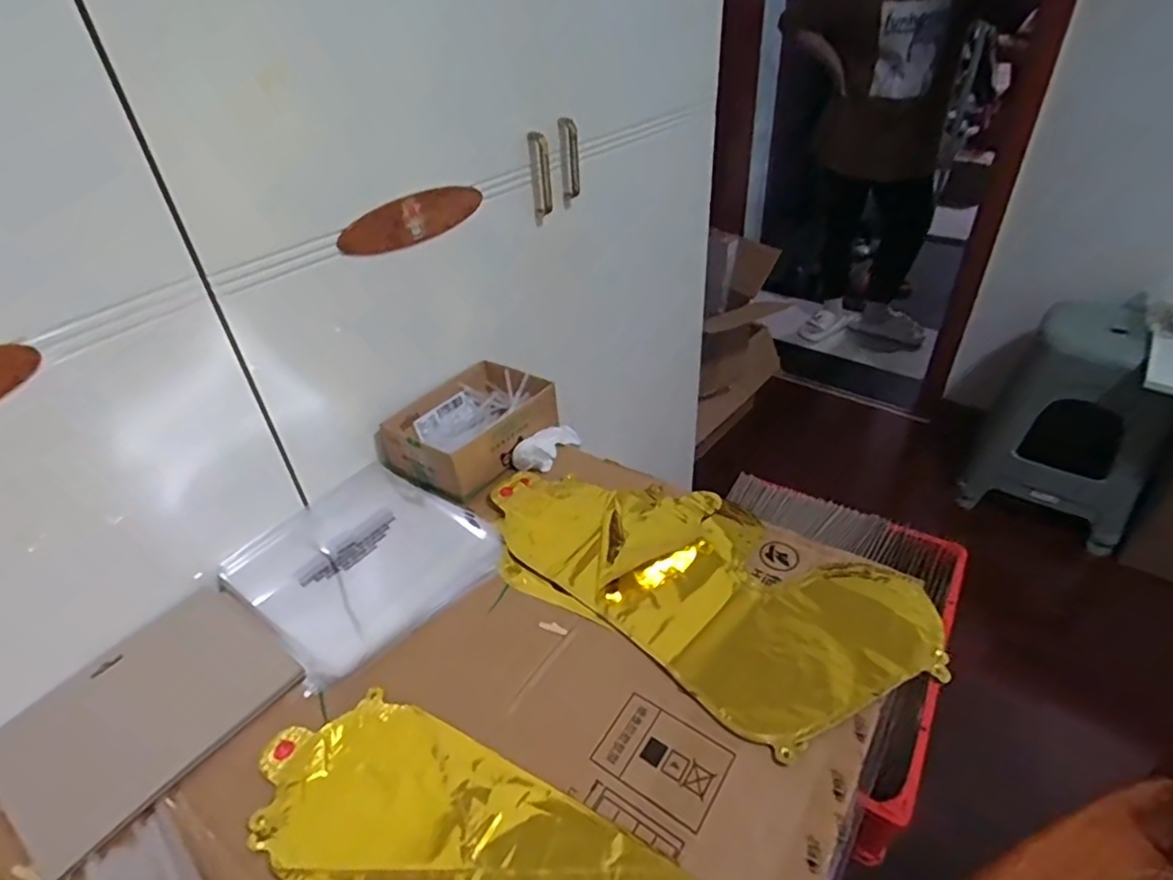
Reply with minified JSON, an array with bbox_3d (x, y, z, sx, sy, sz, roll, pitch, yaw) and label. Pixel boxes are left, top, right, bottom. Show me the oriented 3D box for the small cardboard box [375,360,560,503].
[{"bbox_3d":[-0.144,-0.018,0.774,0.144,0.061,0.193,24,45,33],"label":"small cardboard box"}]

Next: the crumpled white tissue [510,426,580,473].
[{"bbox_3d":[-0.044,0.006,0.760,0.037,0.032,0.108,18,29,27],"label":"crumpled white tissue"}]

